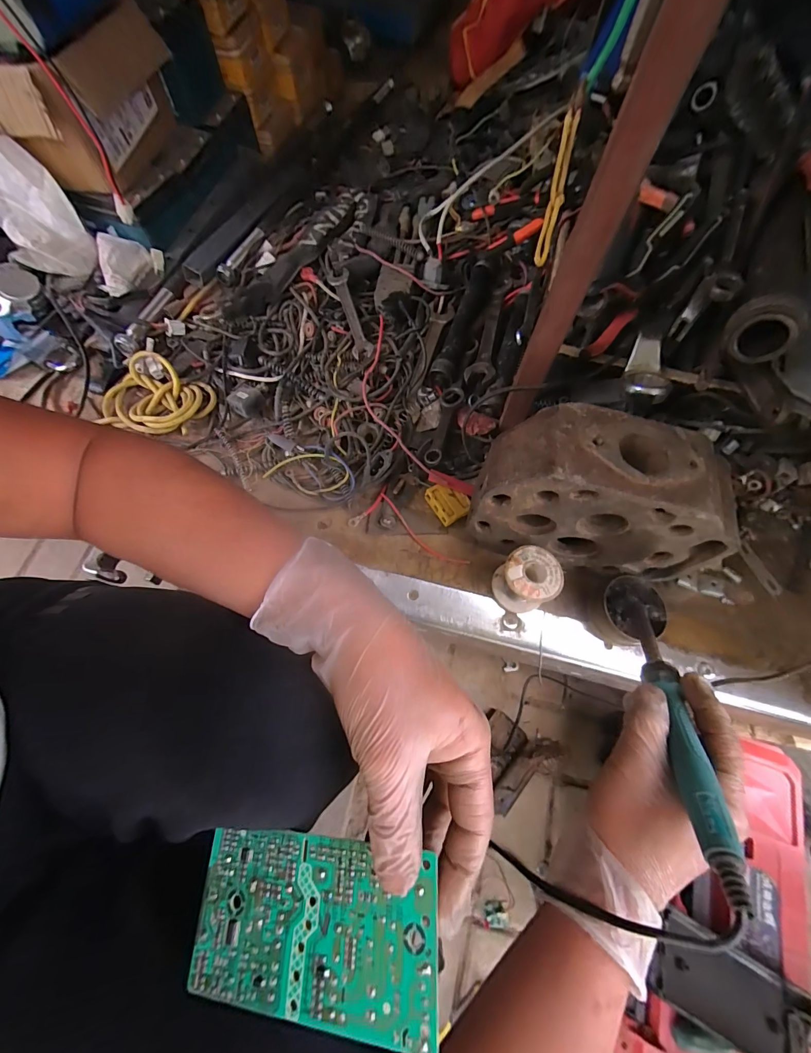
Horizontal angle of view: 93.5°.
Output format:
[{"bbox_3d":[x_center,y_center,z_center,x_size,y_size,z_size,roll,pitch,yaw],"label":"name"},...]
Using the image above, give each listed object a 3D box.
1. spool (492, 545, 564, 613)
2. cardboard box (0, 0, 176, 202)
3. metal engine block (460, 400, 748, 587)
[{"bbox_3d":[0.120,0.054,0.382,0.056,0.054,0.053,1,68,-1],"label":"spool"},{"bbox_3d":[-0.388,-0.524,0.468,0.112,0.117,0.209,11,68,3],"label":"cardboard box"},{"bbox_3d":[0.168,-0.022,0.356,0.203,0.157,0.081,13,68,4],"label":"metal engine block"}]

